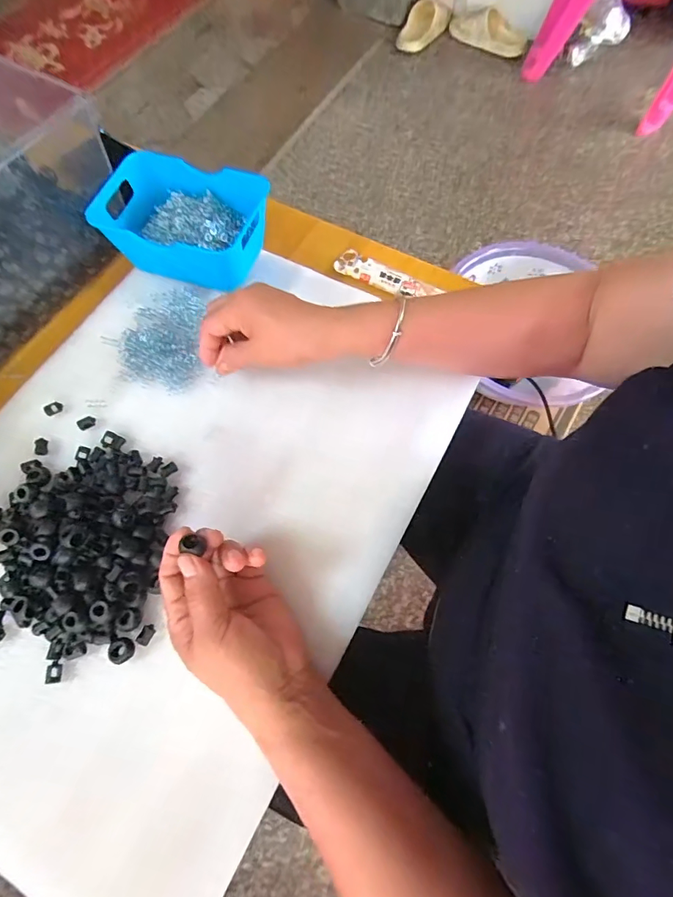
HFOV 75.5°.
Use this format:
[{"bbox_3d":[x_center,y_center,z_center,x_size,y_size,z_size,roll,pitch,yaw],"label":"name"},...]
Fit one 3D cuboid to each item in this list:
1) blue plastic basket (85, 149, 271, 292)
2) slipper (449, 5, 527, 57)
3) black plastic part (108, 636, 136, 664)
[{"bbox_3d":[-0.152,-0.224,0.435,0.161,0.060,0.109,17,71,6],"label":"blue plastic basket"},{"bbox_3d":[0.465,-1.266,1.321,0.220,0.083,0.060,3,71,-15],"label":"slipper"},{"bbox_3d":[-0.159,0.149,0.321,0.015,0.009,0.016,0,72,0],"label":"black plastic part"}]

